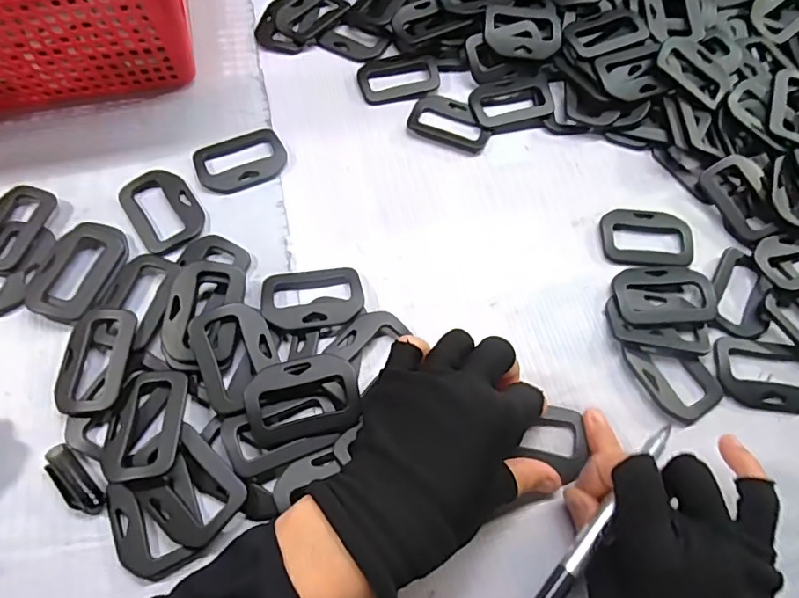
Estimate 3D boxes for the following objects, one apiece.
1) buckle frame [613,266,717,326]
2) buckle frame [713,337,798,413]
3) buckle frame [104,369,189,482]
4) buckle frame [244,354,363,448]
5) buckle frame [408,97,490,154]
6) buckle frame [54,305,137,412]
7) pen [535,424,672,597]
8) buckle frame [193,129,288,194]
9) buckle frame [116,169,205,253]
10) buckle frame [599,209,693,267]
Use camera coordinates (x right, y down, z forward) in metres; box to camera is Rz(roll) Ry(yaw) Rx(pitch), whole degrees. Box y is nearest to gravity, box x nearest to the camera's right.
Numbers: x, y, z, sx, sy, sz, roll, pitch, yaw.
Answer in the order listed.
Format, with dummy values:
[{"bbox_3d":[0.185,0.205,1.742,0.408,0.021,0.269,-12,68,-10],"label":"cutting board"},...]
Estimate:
[{"bbox_3d":[0.167,-0.004,0.333,0.059,0.011,0.041,-5,66,-5],"label":"buckle frame"},{"bbox_3d":[0.221,0.045,0.317,0.062,0.005,0.042,5,66,-1],"label":"buckle frame"},{"bbox_3d":[-0.135,0.066,0.283,0.039,0.007,0.060,-7,58,8],"label":"buckle frame"},{"bbox_3d":[-0.053,0.054,0.289,0.060,0.008,0.042,-11,67,-8],"label":"buckle frame"},{"bbox_3d":[0.038,-0.132,0.391,0.060,0.004,0.043,21,67,7],"label":"buckle frame"},{"bbox_3d":[-0.173,0.034,0.300,0.043,0.006,0.060,-3,67,11],"label":"buckle frame"},{"bbox_3d":[0.099,0.104,0.252,0.008,0.007,0.119,43,65,15],"label":"pen"},{"bbox_3d":[-0.111,-0.097,0.368,0.060,0.004,0.044,-25,69,-13],"label":"buckle frame"},{"bbox_3d":[-0.156,-0.060,0.347,0.042,0.004,0.062,-33,71,-16],"label":"buckle frame"},{"bbox_3d":[0.166,-0.042,0.355,0.060,0.005,0.044,0,66,-3],"label":"buckle frame"}]

